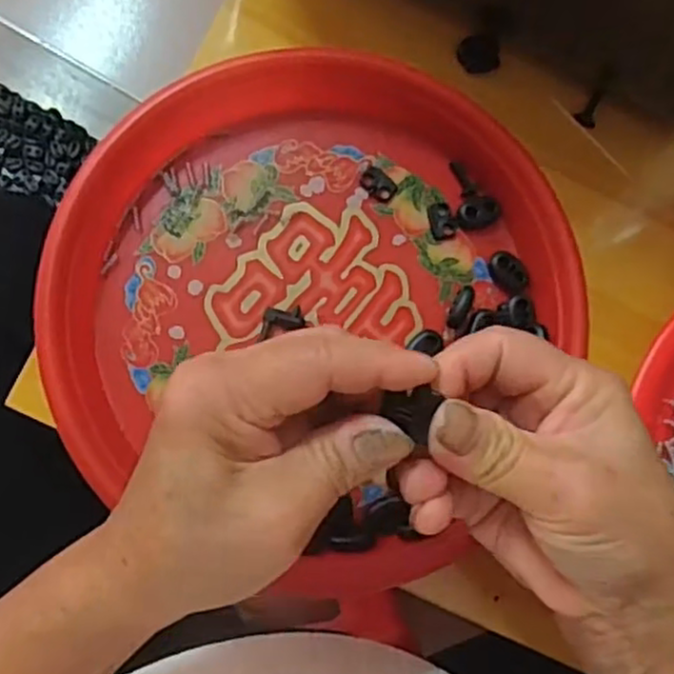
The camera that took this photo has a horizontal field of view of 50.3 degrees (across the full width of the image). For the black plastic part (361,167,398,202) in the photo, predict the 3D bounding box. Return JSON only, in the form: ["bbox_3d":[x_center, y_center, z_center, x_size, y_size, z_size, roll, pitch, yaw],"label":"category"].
[{"bbox_3d":[0.020,-0.075,0.349,0.019,0.004,0.012,35,80,-2],"label":"black plastic part"}]

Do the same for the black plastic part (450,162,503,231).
[{"bbox_3d":[0.063,-0.067,0.353,0.021,0.006,0.035,-44,90,-10],"label":"black plastic part"}]

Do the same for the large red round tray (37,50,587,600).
[{"bbox_3d":[-0.011,-0.019,0.326,0.223,0.035,0.225,1,83,-7],"label":"large red round tray"}]

